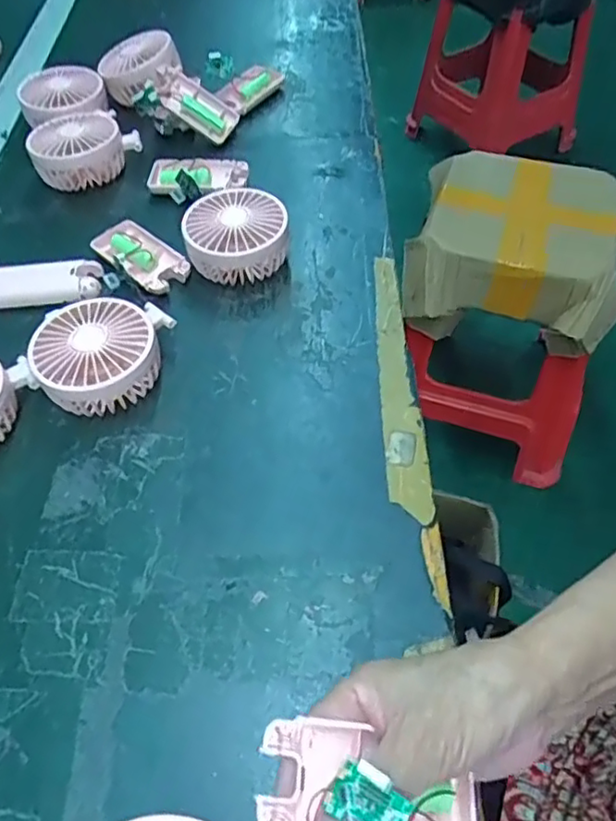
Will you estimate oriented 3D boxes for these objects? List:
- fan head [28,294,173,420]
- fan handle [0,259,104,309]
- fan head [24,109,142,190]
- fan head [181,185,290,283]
[{"bbox_3d":[-0.148,-0.037,0.451,0.088,0.045,0.091,-1,53,1],"label":"fan head"},{"bbox_3d":[-0.219,-0.105,0.521,0.092,0.018,0.042,-4,53,-1],"label":"fan handle"},{"bbox_3d":[-0.218,-0.254,0.608,0.099,0.047,0.071,-34,59,-21],"label":"fan head"},{"bbox_3d":[-0.059,-0.146,0.523,0.081,0.043,0.083,-1,53,1],"label":"fan head"}]

